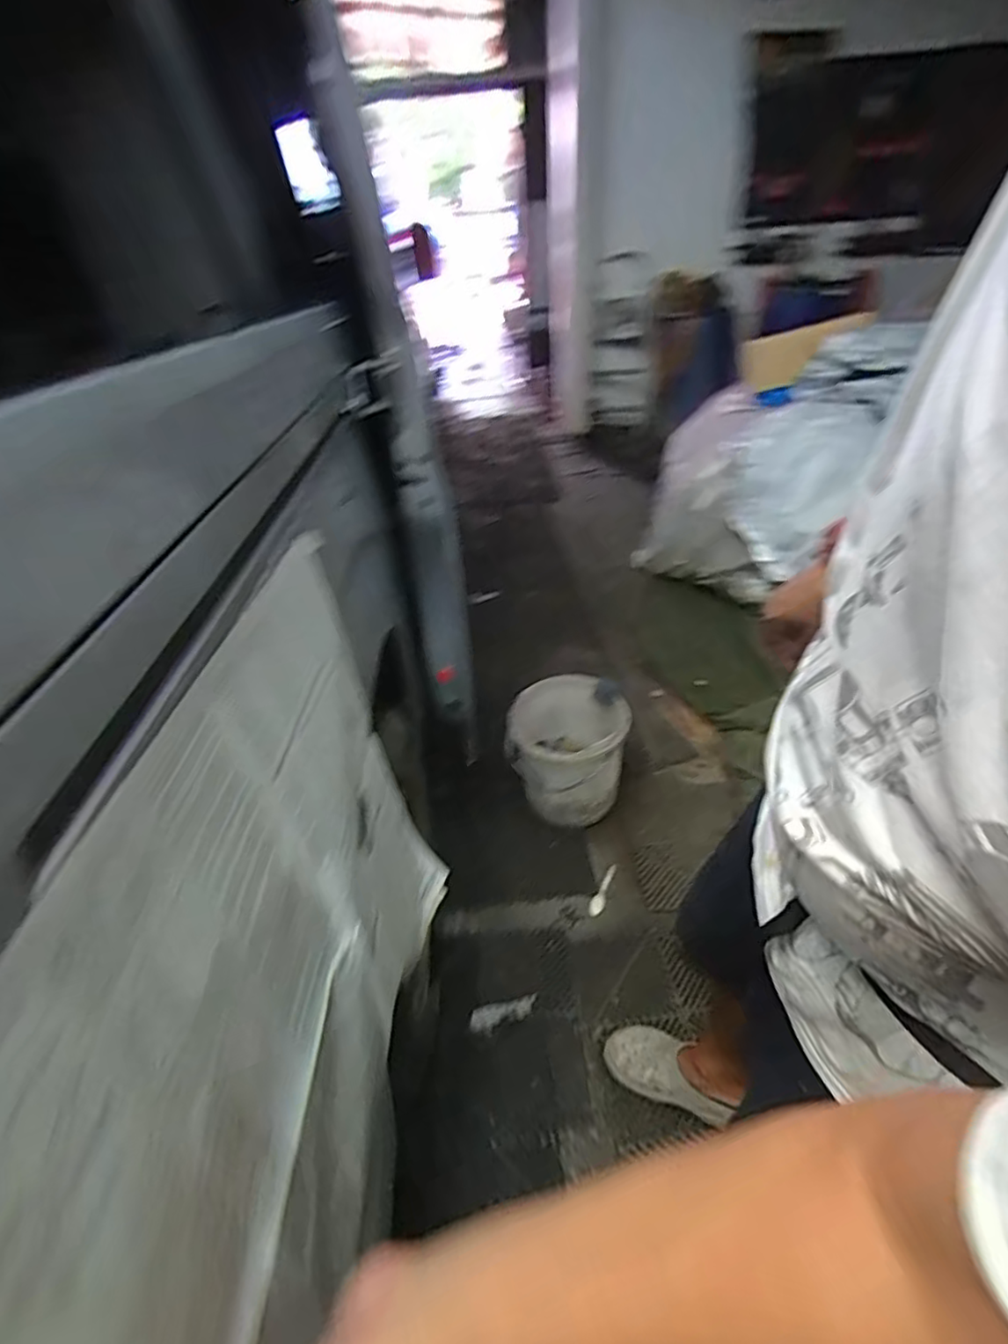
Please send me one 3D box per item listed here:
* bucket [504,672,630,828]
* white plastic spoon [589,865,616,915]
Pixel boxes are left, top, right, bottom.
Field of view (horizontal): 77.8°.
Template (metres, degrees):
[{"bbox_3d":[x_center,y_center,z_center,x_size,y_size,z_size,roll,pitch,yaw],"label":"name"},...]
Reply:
[{"bbox_3d":[0.179,0.234,1.725,0.321,0.335,0.346,-3,33,2],"label":"bucket"},{"bbox_3d":[0.247,0.547,1.576,0.036,0.008,0.154,9,37,22],"label":"white plastic spoon"}]

